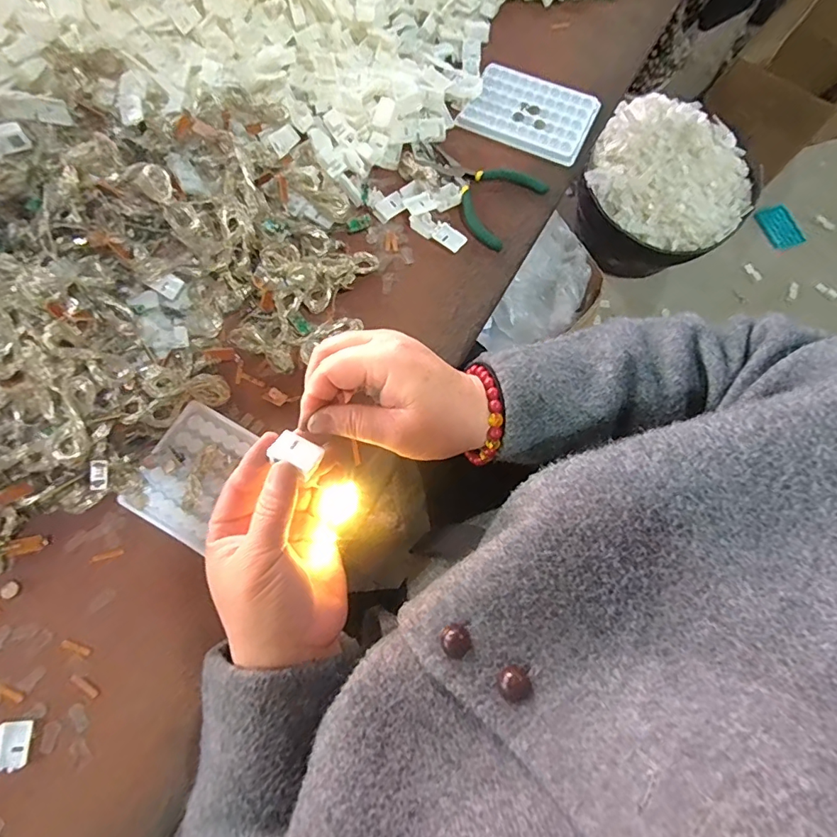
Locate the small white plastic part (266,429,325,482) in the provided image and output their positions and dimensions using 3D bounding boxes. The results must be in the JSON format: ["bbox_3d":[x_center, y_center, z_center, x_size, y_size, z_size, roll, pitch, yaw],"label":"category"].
[{"bbox_3d":[-0.068,0.020,0.275,0.029,0.008,0.021,31,47,6],"label":"small white plastic part"}]

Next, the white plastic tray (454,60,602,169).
[{"bbox_3d":[0.117,-0.320,0.499,0.125,0.007,0.097,24,73,7],"label":"white plastic tray"}]

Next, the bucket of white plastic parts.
[{"bbox_3d":[0.585,-0.544,1.160,0.357,0.212,0.365,0,71,-1],"label":"bucket of white plastic parts"}]

